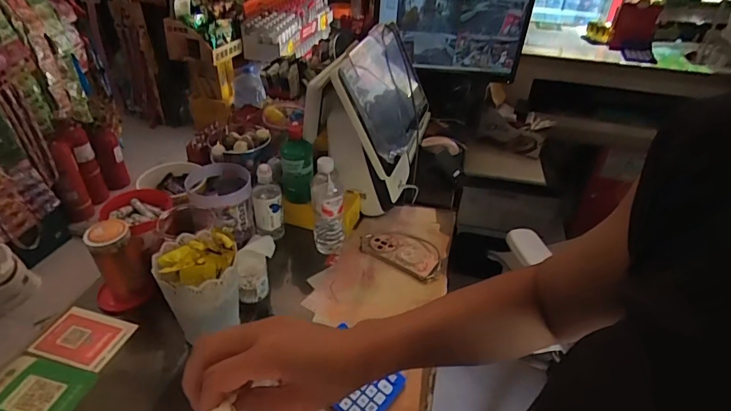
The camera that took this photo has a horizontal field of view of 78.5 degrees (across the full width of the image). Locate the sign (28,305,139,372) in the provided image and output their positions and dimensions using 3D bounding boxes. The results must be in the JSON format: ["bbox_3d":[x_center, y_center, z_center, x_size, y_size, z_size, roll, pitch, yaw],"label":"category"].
[{"bbox_3d":[-0.499,0.235,0.797,0.151,0.011,0.104,10,34,13],"label":"sign"}]

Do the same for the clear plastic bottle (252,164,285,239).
[{"bbox_3d":[-0.217,0.001,0.994,0.063,0.205,0.067,-7,38,-14],"label":"clear plastic bottle"}]

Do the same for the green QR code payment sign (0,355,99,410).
[{"bbox_3d":[-0.524,0.297,0.705,0.155,0.007,0.113,9,38,9],"label":"green QR code payment sign"}]

